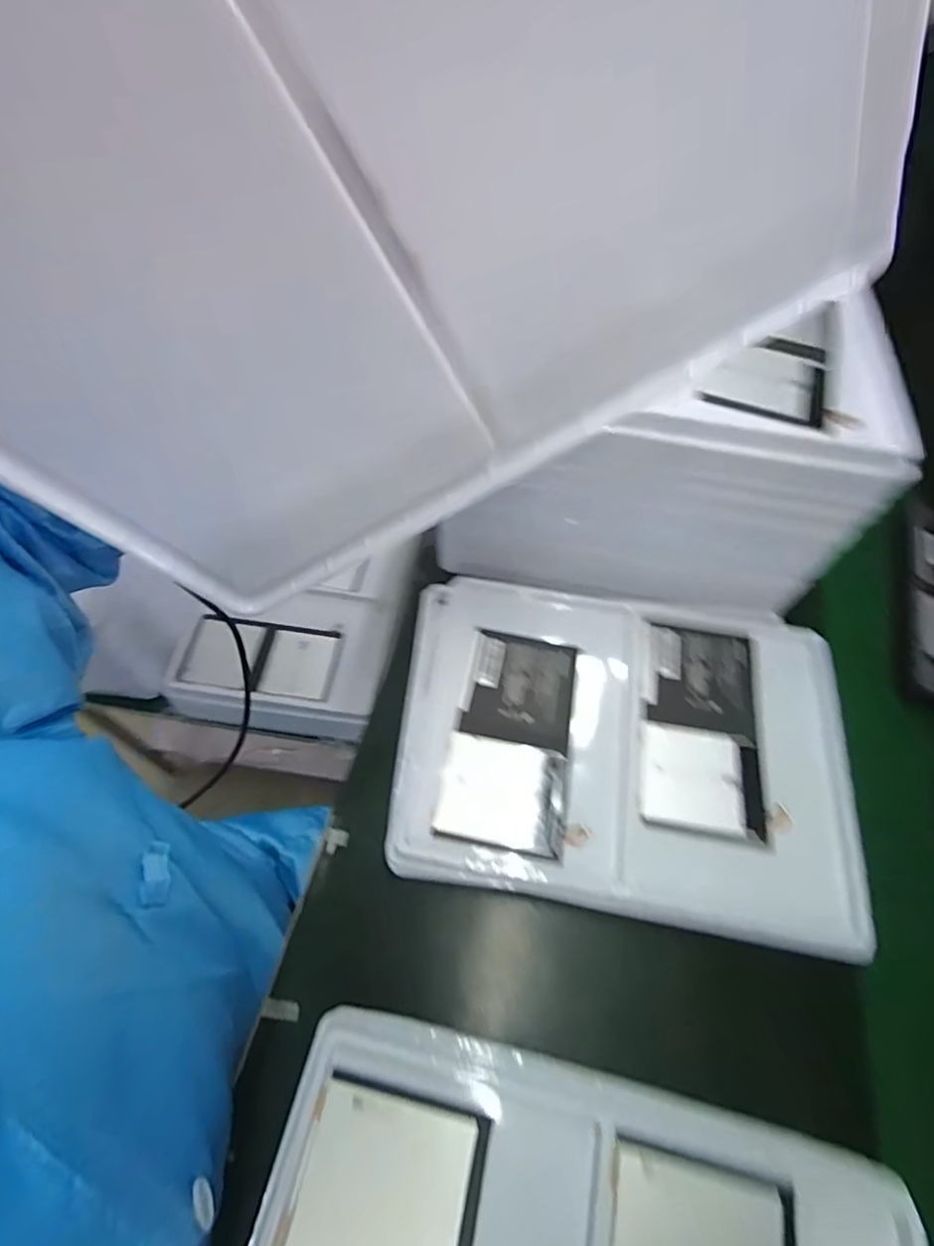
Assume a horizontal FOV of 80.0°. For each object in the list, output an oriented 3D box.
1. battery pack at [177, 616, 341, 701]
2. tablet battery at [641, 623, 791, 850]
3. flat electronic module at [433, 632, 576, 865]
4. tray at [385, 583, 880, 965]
[{"bbox_3d":[-0.244,0.039,0.664,0.171,0.004,0.092,6,60,0],"label":"battery pack"},{"bbox_3d":[0.188,0.081,0.440,0.094,0.008,0.167,10,60,2],"label":"tablet battery"},{"bbox_3d":[0.035,0.087,0.435,0.091,0.005,0.170,11,60,3],"label":"flat electronic module"},{"bbox_3d":[0.120,0.090,0.430,0.339,0.021,0.246,9,60,2],"label":"tray"}]

